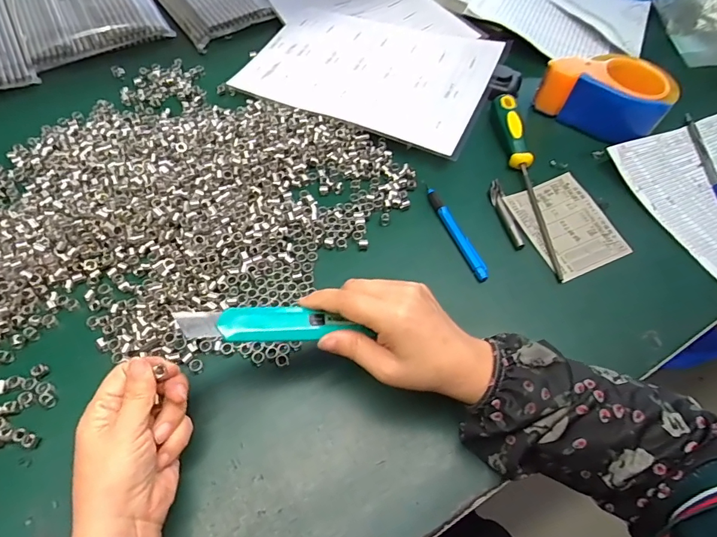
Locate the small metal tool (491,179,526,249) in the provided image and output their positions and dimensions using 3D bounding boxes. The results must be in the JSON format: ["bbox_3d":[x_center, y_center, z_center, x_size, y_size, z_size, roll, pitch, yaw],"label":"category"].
[{"bbox_3d":[0.153,-0.060,0.454,0.016,0.008,0.091,-5,60,-5],"label":"small metal tool"}]

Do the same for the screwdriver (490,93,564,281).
[{"bbox_3d":[0.182,-0.103,0.465,0.025,0.024,0.242,-3,60,-4],"label":"screwdriver"}]

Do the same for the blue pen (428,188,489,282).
[{"bbox_3d":[0.098,-0.038,0.435,0.012,0.010,0.116,-20,62,-13],"label":"blue pen"}]

